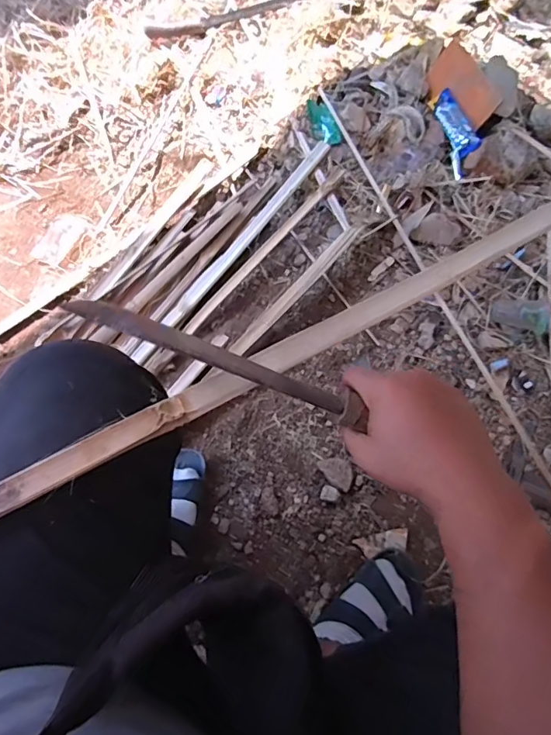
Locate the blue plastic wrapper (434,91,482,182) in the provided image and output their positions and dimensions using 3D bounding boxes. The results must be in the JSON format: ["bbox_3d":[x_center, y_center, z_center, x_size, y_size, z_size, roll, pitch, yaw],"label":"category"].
[{"bbox_3d":[0.366,-0.476,0.972,0.060,0.019,0.209,-18,65,24],"label":"blue plastic wrapper"}]

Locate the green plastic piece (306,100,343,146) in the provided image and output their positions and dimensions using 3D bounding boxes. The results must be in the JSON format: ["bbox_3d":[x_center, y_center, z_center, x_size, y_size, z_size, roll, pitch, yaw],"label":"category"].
[{"bbox_3d":[0.097,-0.517,1.020,0.056,0.011,0.118,-22,72,-6],"label":"green plastic piece"}]

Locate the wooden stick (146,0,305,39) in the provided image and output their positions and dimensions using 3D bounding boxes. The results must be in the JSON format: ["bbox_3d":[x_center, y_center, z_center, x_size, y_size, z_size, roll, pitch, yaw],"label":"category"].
[{"bbox_3d":[-0.106,-0.804,1.107,0.376,0.025,0.054,-18,72,-5],"label":"wooden stick"}]

